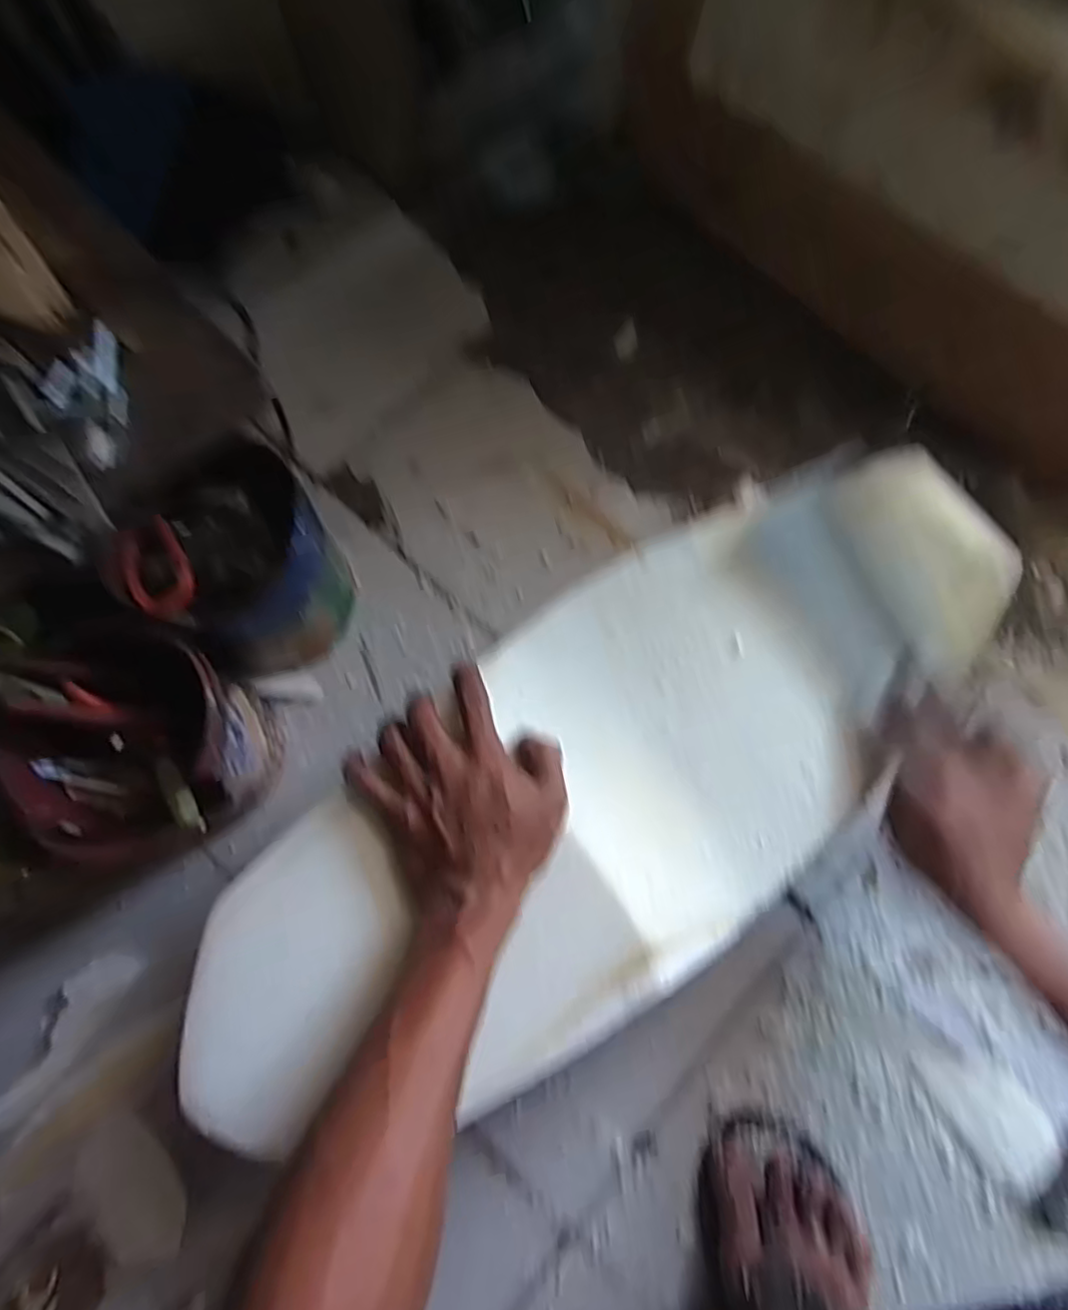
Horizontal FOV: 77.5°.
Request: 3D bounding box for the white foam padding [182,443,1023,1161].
[{"bbox_3d":[0.069,0.076,0.455,0.632,0.064,0.248,-36,79,-11],"label":"white foam padding"}]

